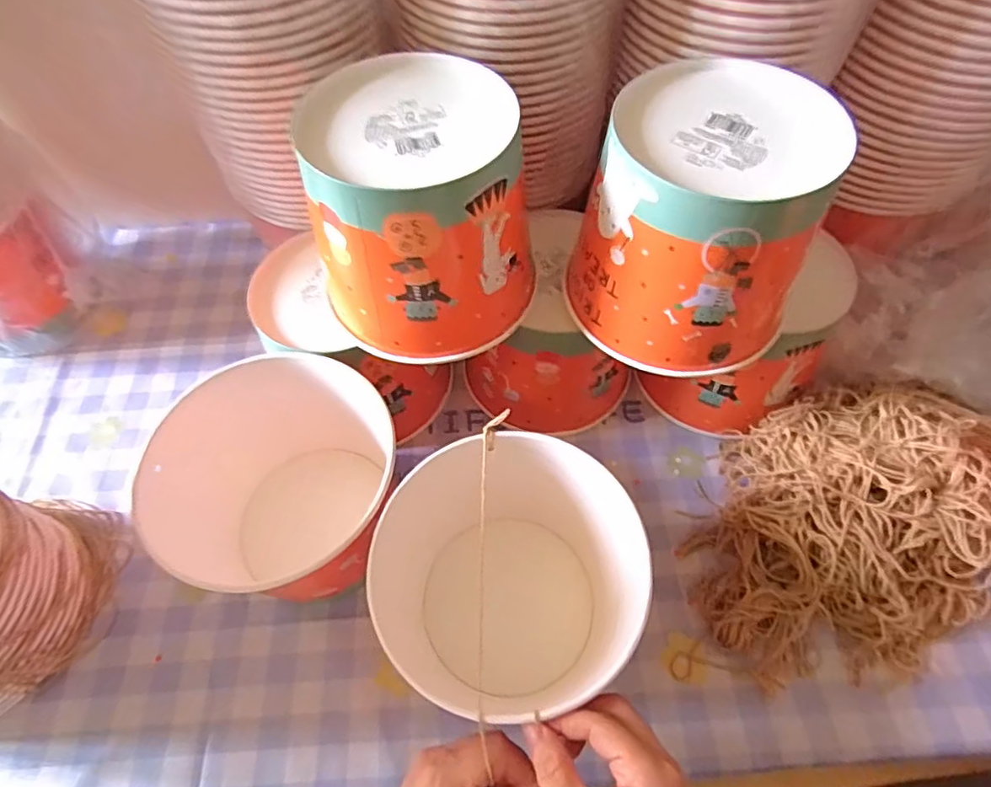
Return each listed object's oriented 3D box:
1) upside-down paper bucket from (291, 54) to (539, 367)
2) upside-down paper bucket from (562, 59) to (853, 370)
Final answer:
[{"bbox_3d":[-0.051,-0.120,0.376,0.138,0.128,0.146,-9,60,-3],"label":"upside-down paper bucket"},{"bbox_3d":[0.130,-0.110,0.365,0.144,0.130,0.145,18,62,12],"label":"upside-down paper bucket"}]

